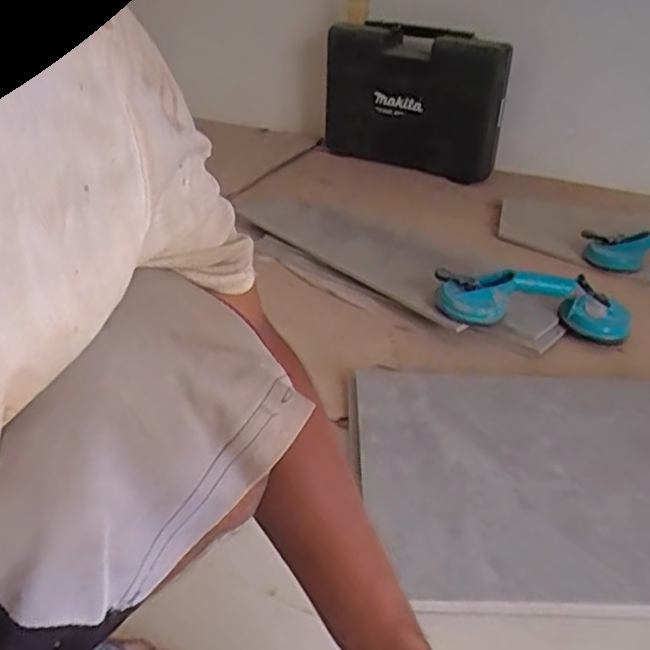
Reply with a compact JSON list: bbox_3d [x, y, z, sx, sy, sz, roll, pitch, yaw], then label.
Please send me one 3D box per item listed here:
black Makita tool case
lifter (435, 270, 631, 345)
[{"bbox_3d":[0.214,-0.590,1.773,0.534,0.355,0.118,24,37,31],"label":"black Makita tool case"},{"bbox_3d":[0.332,-0.024,1.071,0.310,0.106,0.093,9,32,10],"label":"lifter"}]

